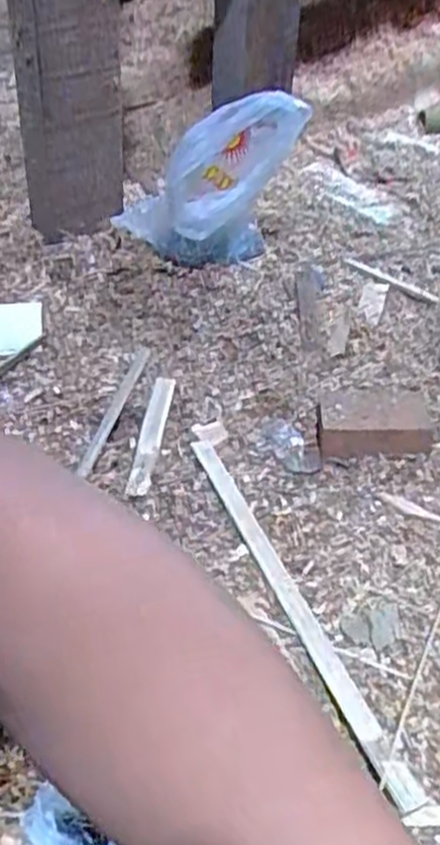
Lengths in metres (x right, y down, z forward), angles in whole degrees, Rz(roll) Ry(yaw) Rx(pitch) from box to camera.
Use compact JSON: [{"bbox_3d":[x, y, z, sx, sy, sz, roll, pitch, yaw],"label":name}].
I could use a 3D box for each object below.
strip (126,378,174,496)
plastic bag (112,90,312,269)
[{"bbox_3d":[-0.073,0.011,0.803,0.023,0.010,0.168,6,44,4],"label":"strip"},{"bbox_3d":[-0.015,-0.302,0.950,0.229,0.219,0.095,-2,42,-7],"label":"plastic bag"}]

